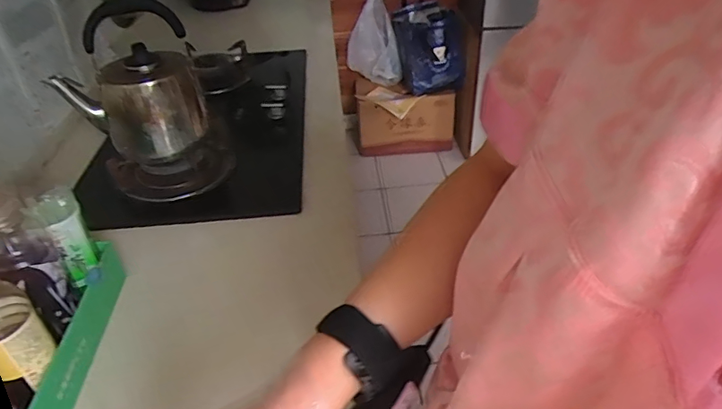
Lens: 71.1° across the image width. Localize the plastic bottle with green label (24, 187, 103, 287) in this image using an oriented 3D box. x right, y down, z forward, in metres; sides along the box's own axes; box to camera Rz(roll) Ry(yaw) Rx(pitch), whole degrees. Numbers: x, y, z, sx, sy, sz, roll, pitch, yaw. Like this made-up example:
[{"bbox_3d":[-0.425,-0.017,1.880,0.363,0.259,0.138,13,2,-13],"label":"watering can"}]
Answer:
[{"bbox_3d":[-0.358,0.041,0.618,0.051,0.114,0.059,-25,42,-26],"label":"plastic bottle with green label"}]

